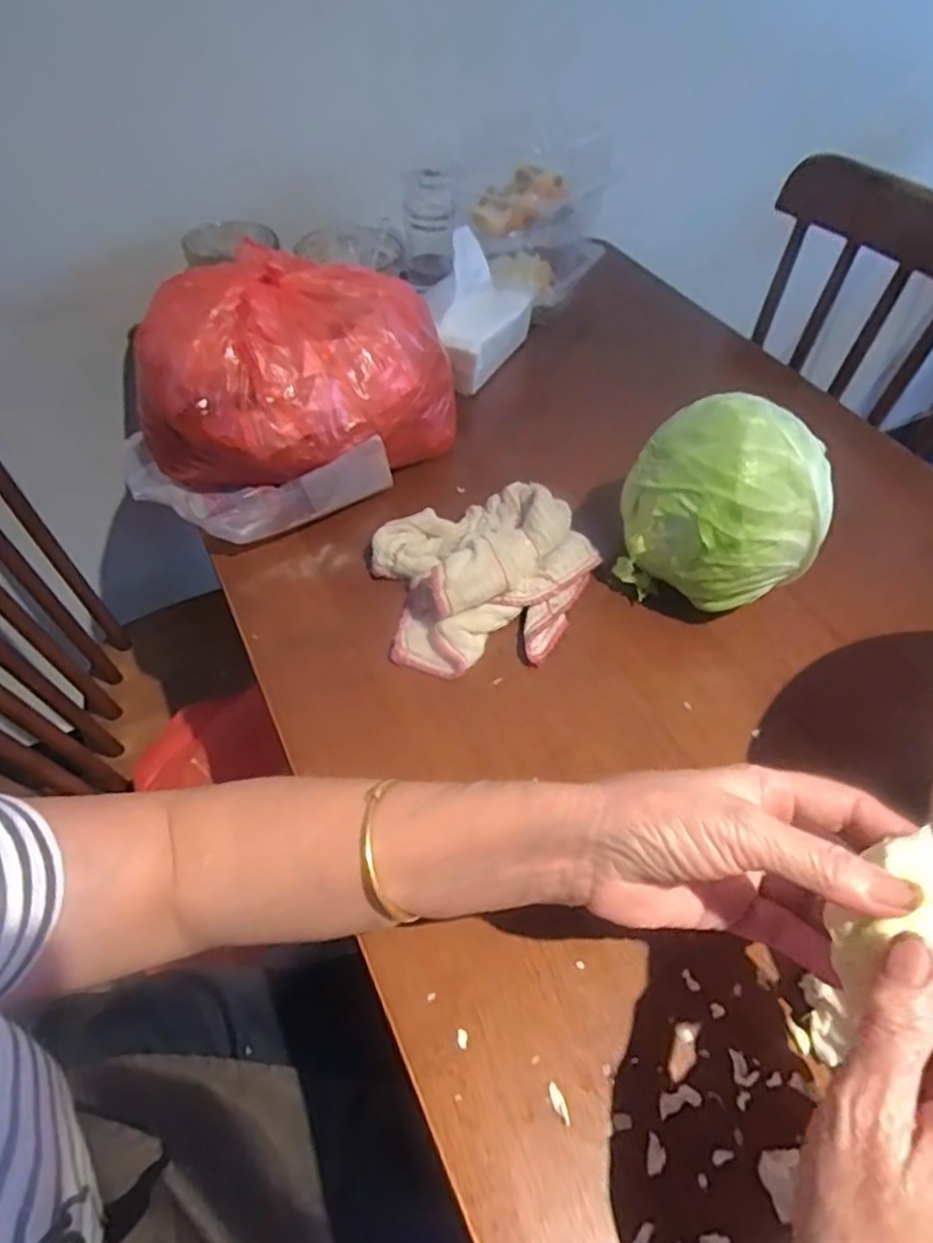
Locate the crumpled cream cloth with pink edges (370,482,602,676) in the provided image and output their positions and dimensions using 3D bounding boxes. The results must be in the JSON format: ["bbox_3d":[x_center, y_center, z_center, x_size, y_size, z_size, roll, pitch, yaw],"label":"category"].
[{"bbox_3d":[0.017,-0.039,0.470,0.156,0.044,0.145,-10,53,-11],"label":"crumpled cream cloth with pink edges"}]

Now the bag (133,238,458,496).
[{"bbox_3d":[-0.126,-0.187,0.509,0.173,0.129,0.187,31,56,20],"label":"bag"}]

